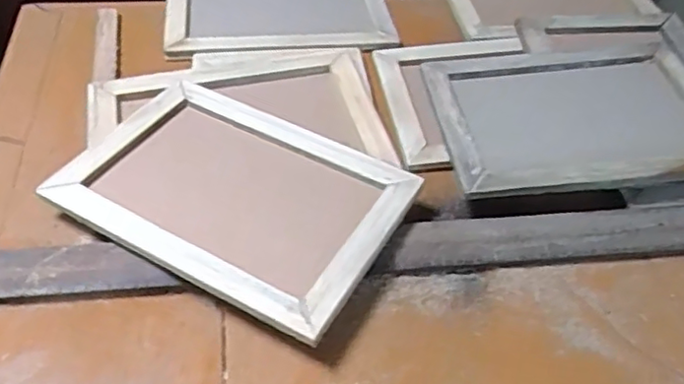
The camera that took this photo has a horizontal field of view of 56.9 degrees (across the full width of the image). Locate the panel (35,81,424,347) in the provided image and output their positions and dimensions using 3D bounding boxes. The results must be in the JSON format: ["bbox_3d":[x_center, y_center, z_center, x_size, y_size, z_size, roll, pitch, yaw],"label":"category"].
[{"bbox_3d":[-0.102,-0.002,0.593,0.297,0.019,0.202,24,48,19],"label":"panel"}]

